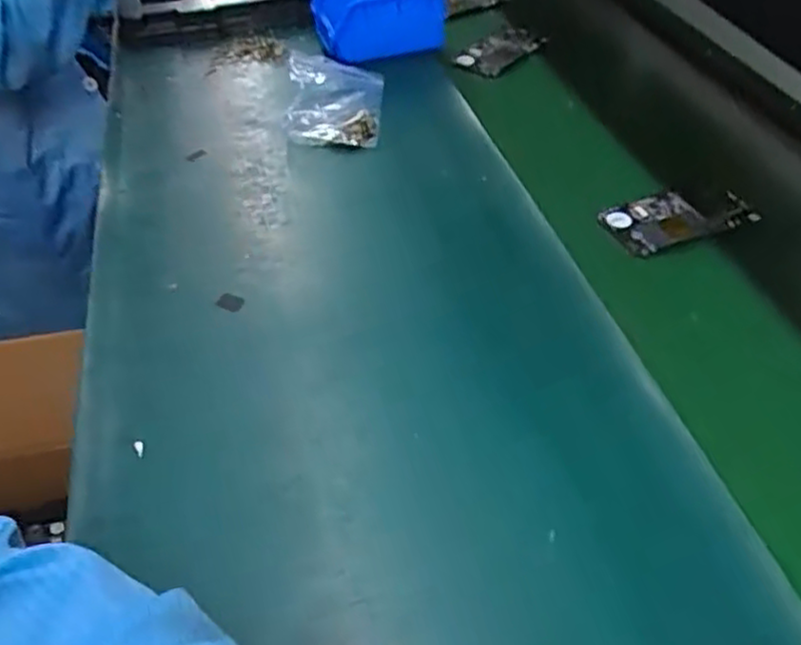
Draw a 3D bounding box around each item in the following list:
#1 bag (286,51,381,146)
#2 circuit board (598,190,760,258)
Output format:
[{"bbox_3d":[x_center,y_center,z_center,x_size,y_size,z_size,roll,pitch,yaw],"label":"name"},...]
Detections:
[{"bbox_3d":[-0.068,-0.221,0.731,0.094,0.039,0.138,-1,43,4],"label":"bag"},{"bbox_3d":[0.233,-0.092,0.609,0.126,0.009,0.065,-18,46,-17],"label":"circuit board"}]

